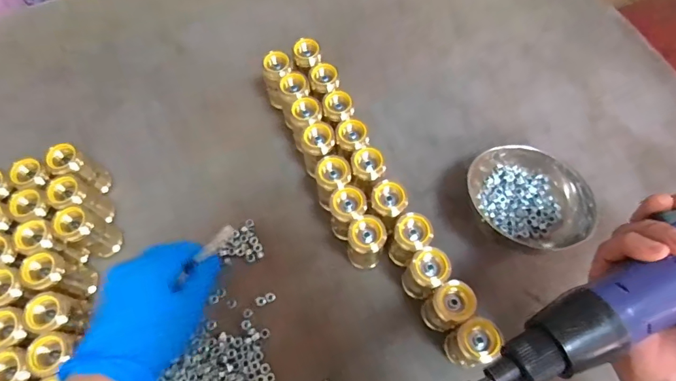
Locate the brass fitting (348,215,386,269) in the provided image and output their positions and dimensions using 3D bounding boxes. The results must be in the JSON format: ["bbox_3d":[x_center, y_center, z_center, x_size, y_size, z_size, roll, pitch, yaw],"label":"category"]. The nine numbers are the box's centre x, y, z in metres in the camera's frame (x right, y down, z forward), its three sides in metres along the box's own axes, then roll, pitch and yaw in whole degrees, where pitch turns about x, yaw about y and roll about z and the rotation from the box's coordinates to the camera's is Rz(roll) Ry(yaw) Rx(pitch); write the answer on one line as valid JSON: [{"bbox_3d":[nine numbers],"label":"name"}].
[{"bbox_3d":[0.024,0.045,0.363,0.030,0.061,0.031,0,68,0],"label":"brass fitting"}]

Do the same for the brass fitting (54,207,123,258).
[{"bbox_3d":[-0.226,0.039,0.382,0.025,0.068,0.028,30,71,12],"label":"brass fitting"}]

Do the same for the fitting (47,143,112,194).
[{"bbox_3d":[-0.247,-0.019,0.401,0.031,0.058,0.026,30,71,12],"label":"fitting"}]

